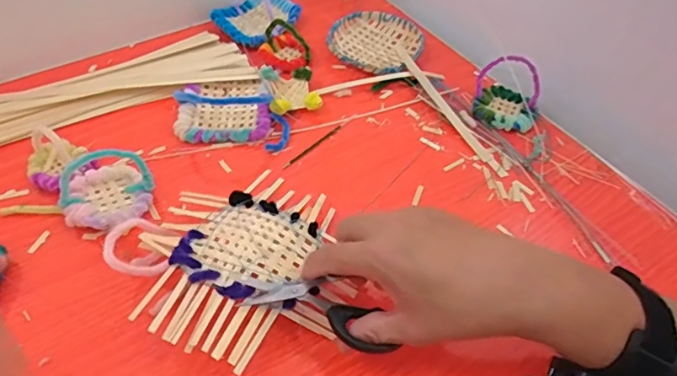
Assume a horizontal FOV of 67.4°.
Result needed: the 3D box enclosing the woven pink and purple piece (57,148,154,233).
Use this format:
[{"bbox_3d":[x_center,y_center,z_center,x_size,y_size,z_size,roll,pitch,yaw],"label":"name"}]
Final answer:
[{"bbox_3d":[-0.196,-0.004,0.423,0.066,0.058,0.072,2,50,-3],"label":"woven pink and purple piece"}]

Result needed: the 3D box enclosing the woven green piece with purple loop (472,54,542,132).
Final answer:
[{"bbox_3d":[0.178,-0.101,0.525,0.066,0.059,0.061,18,51,11],"label":"woven green piece with purple loop"}]

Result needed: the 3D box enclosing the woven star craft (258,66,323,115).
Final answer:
[{"bbox_3d":[-0.049,-0.101,0.531,0.053,0.023,0.064,-12,52,-14],"label":"woven star craft"}]

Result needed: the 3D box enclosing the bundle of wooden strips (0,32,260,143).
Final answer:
[{"bbox_3d":[-0.270,-0.094,0.520,0.360,0.010,0.100,-22,55,-21],"label":"bundle of wooden strips"}]

